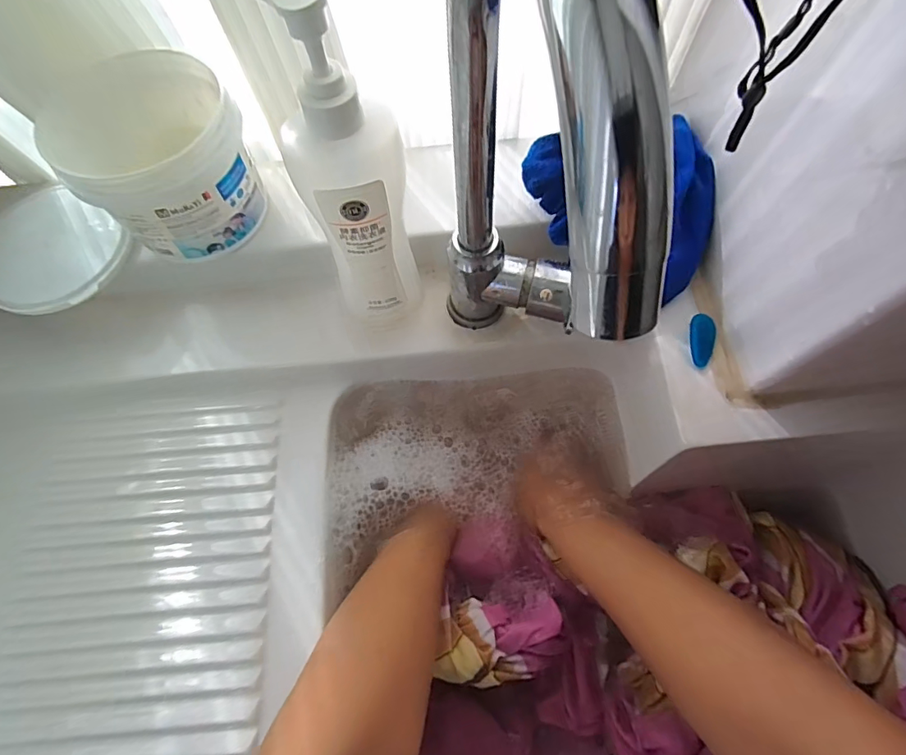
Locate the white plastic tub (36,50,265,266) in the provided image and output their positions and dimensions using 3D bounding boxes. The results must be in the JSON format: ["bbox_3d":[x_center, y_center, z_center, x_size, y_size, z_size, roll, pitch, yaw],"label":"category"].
[{"bbox_3d":[-0.210,-0.159,0.355,0.116,0.081,0.117,-36,71,-11],"label":"white plastic tub"}]

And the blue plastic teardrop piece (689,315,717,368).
[{"bbox_3d":[0.178,-0.026,0.341,0.021,0.004,0.037,5,81,-16],"label":"blue plastic teardrop piece"}]

